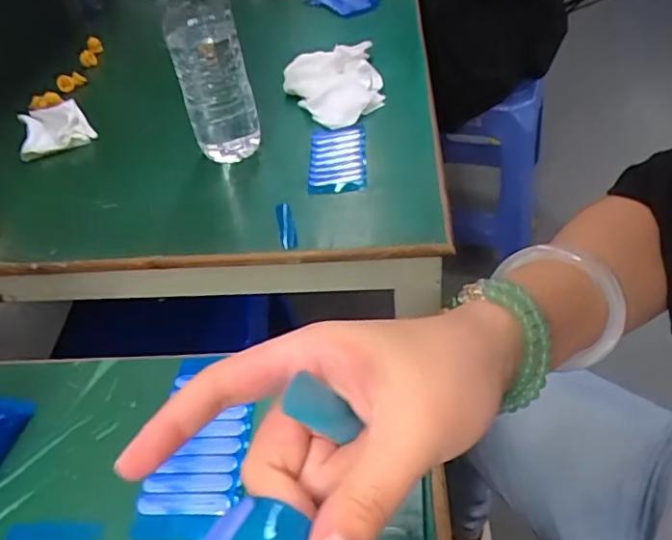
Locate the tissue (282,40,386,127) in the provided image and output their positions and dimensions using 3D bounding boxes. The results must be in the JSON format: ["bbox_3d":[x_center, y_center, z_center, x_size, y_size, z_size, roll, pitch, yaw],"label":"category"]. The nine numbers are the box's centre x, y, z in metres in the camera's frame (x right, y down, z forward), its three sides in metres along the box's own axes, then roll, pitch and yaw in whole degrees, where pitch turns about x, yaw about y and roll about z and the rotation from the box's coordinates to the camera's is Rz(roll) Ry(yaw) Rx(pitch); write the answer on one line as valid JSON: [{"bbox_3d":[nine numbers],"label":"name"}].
[{"bbox_3d":[-0.003,-0.216,0.630,0.107,0.035,0.152,-9,43,-1],"label":"tissue"}]

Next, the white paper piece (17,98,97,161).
[{"bbox_3d":[-0.322,-0.166,0.634,0.073,0.021,0.090,-19,44,-12],"label":"white paper piece"}]

